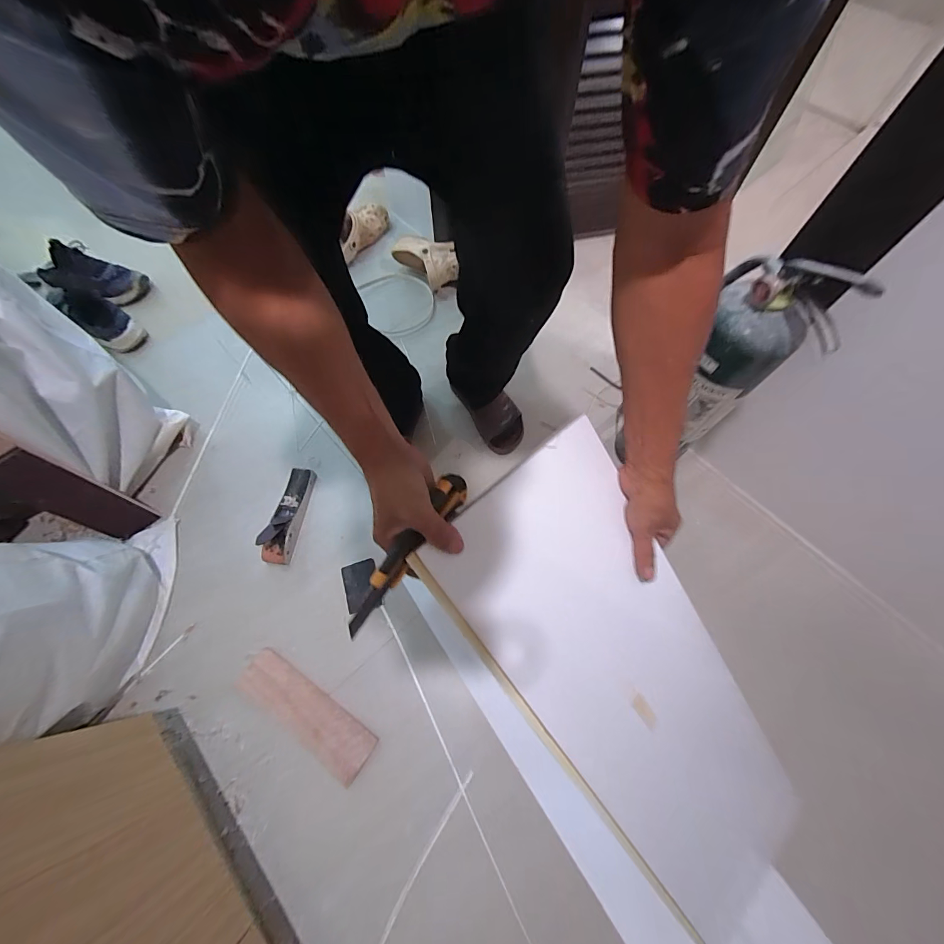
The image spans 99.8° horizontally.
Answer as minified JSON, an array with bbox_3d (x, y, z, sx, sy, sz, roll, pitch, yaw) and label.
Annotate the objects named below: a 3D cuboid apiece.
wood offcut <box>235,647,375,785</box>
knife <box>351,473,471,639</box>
[{"bbox_3d":[-0.297,0.427,0.709,0.269,0.010,0.079,32,71,14],"label":"wood offcut"},{"bbox_3d":[-0.059,0.073,0.382,0.029,0.032,0.175,32,65,12],"label":"knife"}]

